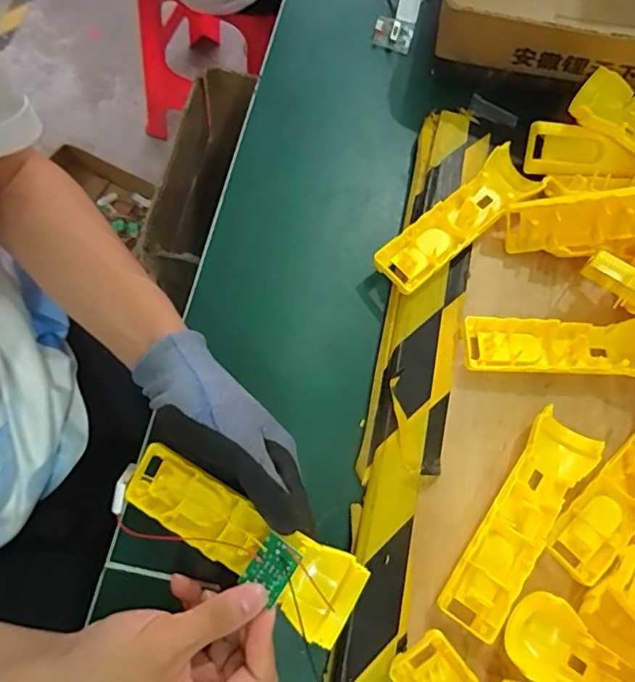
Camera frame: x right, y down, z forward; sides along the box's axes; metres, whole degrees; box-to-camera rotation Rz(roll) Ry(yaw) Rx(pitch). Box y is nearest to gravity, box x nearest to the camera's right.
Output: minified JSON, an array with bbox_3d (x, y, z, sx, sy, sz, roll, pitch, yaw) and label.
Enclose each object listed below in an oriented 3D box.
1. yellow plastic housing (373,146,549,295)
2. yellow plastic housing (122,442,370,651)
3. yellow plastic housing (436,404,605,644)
[{"bbox_3d":[0.116,-0.101,0.424,0.163,0.026,0.045,-39,77,-13],"label":"yellow plastic housing"},{"bbox_3d":[-0.052,0.122,0.319,0.163,0.026,0.048,25,72,19],"label":"yellow plastic housing"},{"bbox_3d":[0.143,0.125,0.355,0.050,0.017,0.160,33,74,8],"label":"yellow plastic housing"}]

